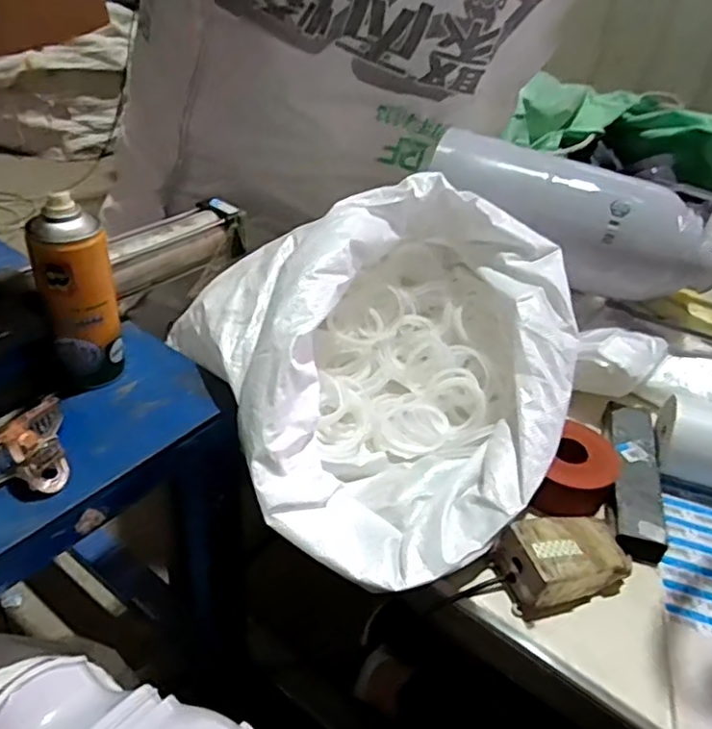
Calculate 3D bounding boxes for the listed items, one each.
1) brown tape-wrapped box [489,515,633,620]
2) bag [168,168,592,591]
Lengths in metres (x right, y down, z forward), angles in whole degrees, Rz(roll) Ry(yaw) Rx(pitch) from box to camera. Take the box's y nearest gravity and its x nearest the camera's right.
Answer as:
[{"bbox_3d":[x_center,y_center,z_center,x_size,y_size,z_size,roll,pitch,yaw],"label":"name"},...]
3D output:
[{"bbox_3d":[0.187,0.175,0.573,0.115,0.053,0.068,-7,39,-18],"label":"brown tape-wrapped box"},{"bbox_3d":[0.048,-0.016,0.639,0.363,0.218,0.371,-12,41,-24],"label":"bag"}]

